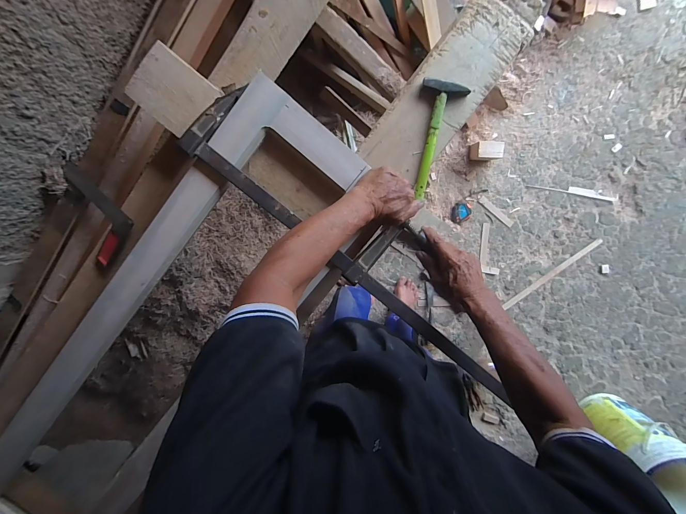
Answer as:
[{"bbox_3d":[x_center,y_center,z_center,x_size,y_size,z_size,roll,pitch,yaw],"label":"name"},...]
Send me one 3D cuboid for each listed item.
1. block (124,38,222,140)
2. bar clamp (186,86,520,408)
[{"bbox_3d":[-0.314,-0.303,0.542,0.144,0.019,0.117,39,96,-2],"label":"block"},{"bbox_3d":[0.053,-0.017,0.547,0.757,0.024,0.148,40,96,-6],"label":"bar clamp"}]

